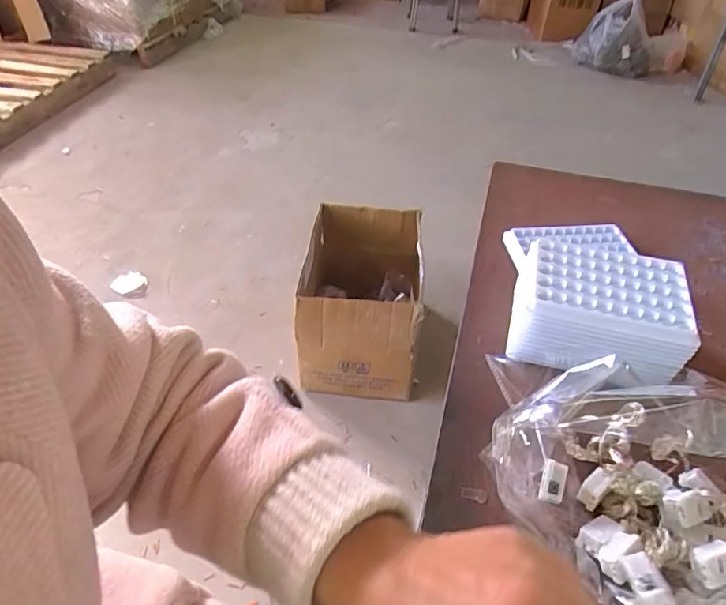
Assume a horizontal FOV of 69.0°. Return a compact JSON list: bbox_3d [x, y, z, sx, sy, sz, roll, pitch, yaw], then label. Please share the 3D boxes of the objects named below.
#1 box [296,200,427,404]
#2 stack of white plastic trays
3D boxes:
[{"bbox_3d":[-0.002,-0.017,1.307,0.268,0.272,0.417,3,43,2],"label":"box"},{"bbox_3d":[0.196,0.008,0.452,0.139,0.073,0.114,18,46,17],"label":"stack of white plastic trays"}]

